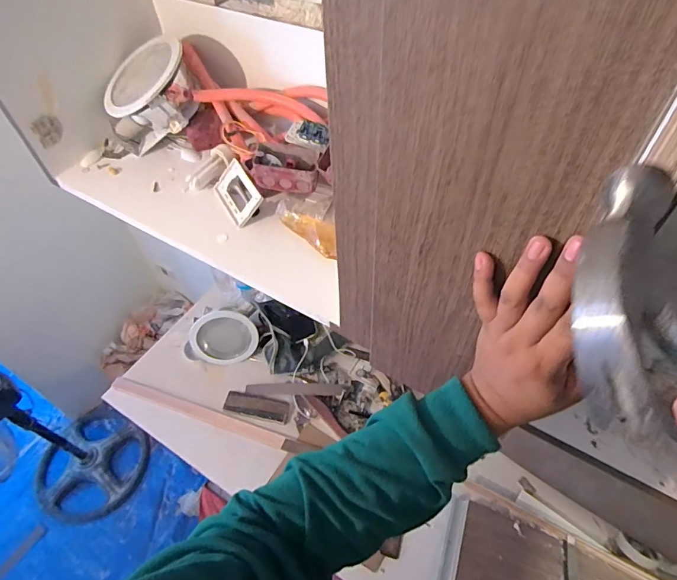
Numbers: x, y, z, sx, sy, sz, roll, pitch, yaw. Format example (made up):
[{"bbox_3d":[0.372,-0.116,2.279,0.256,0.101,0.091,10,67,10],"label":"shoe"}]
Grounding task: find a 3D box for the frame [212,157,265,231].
[{"bbox_3d":[-0.176,-0.170,0.755,0.070,0.011,0.124,-44,57,9],"label":"frame"}]

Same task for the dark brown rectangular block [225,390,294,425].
[{"bbox_3d":[-0.216,0.313,1.176,0.181,0.015,0.059,10,53,11],"label":"dark brown rectangular block"}]

